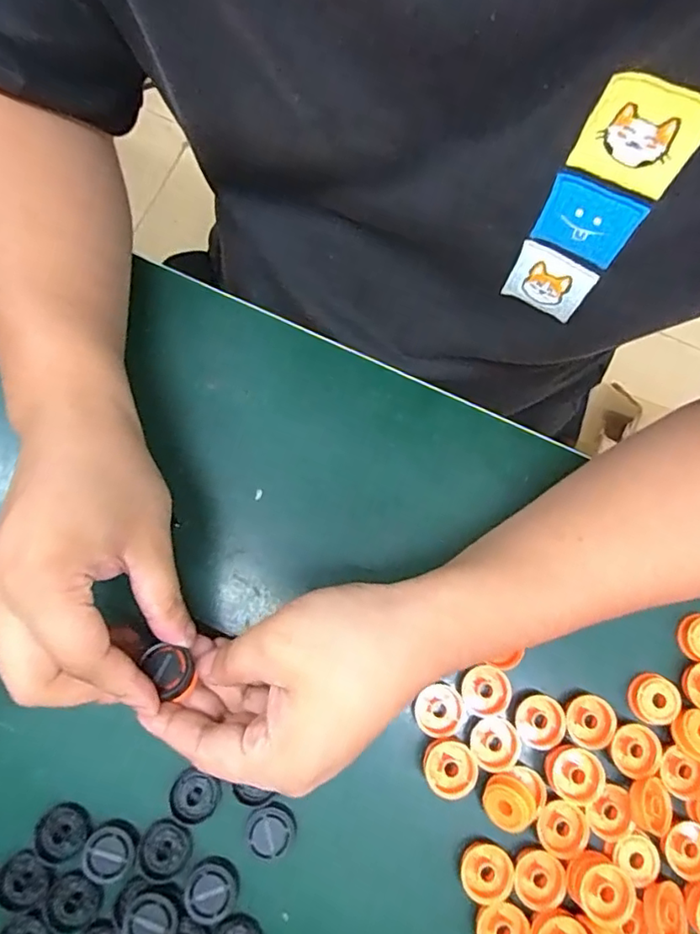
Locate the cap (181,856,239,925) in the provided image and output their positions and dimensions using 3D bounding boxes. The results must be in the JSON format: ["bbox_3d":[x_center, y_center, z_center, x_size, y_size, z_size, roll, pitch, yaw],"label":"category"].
[{"bbox_3d":[-0.068,0.207,0.277,0.025,0.004,0.028,21,79,3],"label":"cap"}]

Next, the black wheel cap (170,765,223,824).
[{"bbox_3d":[-0.080,0.170,0.290,0.025,0.006,0.022,20,79,3],"label":"black wheel cap"}]

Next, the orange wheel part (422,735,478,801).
[{"bbox_3d":[0.050,0.153,0.287,0.024,0.008,0.028,-28,81,-6],"label":"orange wheel part"}]

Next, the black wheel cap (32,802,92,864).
[{"bbox_3d":[-0.146,0.185,0.286,0.024,0.010,0.024,0,79,-1],"label":"black wheel cap"}]

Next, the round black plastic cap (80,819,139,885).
[{"bbox_3d":[-0.119,0.191,0.280,0.024,0.005,0.028,15,79,2],"label":"round black plastic cap"}]

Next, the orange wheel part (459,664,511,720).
[{"bbox_3d":[0.072,0.119,0.300,0.025,0.004,0.025,21,79,3],"label":"orange wheel part"}]

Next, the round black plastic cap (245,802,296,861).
[{"bbox_3d":[-0.040,0.181,0.282,0.023,0.006,0.025,0,79,-1],"label":"round black plastic cap"}]

